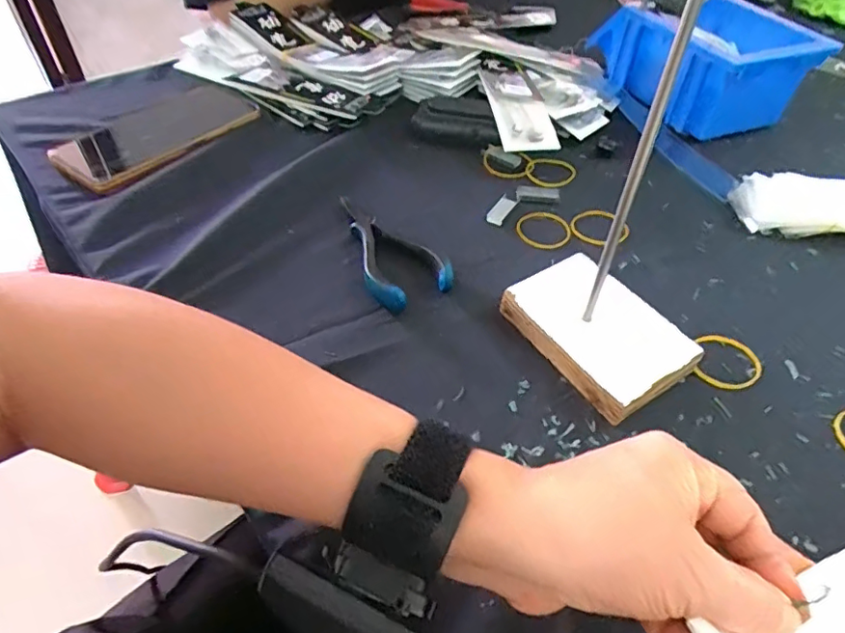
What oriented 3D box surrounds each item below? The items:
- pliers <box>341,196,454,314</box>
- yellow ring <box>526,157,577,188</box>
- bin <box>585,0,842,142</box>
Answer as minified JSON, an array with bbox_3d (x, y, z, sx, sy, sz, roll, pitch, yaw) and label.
[{"bbox_3d":[-0.035,-0.049,0.383,0.051,0.018,0.117,-28,54,-25],"label":"pliers"},{"bbox_3d":[0.111,-0.122,0.470,0.042,0.005,0.033,-10,58,-7],"label":"yellow ring"},{"bbox_3d":[0.271,-0.246,0.546,0.130,0.086,0.181,-10,48,-11],"label":"bin"}]

